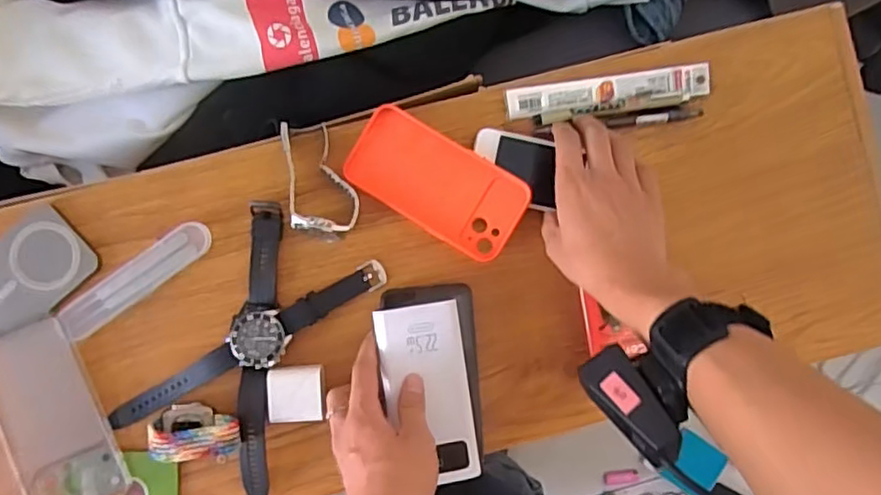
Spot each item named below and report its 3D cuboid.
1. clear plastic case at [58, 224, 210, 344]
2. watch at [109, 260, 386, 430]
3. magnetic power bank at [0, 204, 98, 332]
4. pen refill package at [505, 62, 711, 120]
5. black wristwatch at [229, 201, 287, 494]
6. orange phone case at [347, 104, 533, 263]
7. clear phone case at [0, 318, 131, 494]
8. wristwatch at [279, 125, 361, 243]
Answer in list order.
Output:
[{"bbox_3d":[-0.242,0.024,0.512,0.127,0.017,0.032,-38,92,-2],"label":"clear plastic case"},{"bbox_3d":[-0.155,0.079,0.516,0.242,0.025,0.039,-30,91,-2],"label":"watch"},{"bbox_3d":[-0.332,0.022,0.511,0.068,0.010,0.099,45,88,-2],"label":"magnetic power bank"},{"bbox_3d":[0.145,-0.135,0.551,0.178,0.011,0.029,-7,90,-3],"label":"pen refill package"},{"bbox_3d":[-0.145,0.083,0.514,0.038,0.027,0.235,2,90,-3],"label":"black wristwatch"},{"bbox_3d":[-0.003,-0.052,0.531,0.146,0.016,0.076,29,89,-2],"label":"orange phone case"},{"bbox_3d":[-0.311,0.139,0.514,0.078,0.016,0.156,-20,91,-3],"label":"clear phone case"},{"bbox_3d":[-0.096,-0.054,0.516,0.053,0.033,0.095,-7,90,-3],"label":"wristwatch"}]

